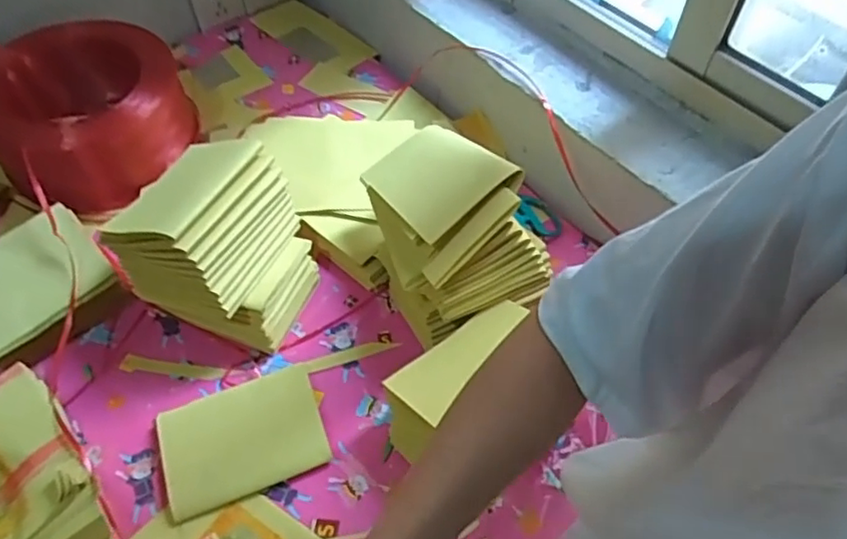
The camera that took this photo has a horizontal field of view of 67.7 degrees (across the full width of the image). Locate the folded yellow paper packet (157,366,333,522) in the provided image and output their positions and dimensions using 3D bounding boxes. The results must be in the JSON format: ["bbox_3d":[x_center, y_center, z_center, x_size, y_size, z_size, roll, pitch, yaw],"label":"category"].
[{"bbox_3d":[-0.189,0.175,0.665,0.160,0.025,0.116,-19,56,-13],"label":"folded yellow paper packet"}]

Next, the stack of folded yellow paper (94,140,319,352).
[{"bbox_3d":[-0.220,-0.029,0.712,0.165,0.175,0.169,15,56,11],"label":"stack of folded yellow paper"}]

